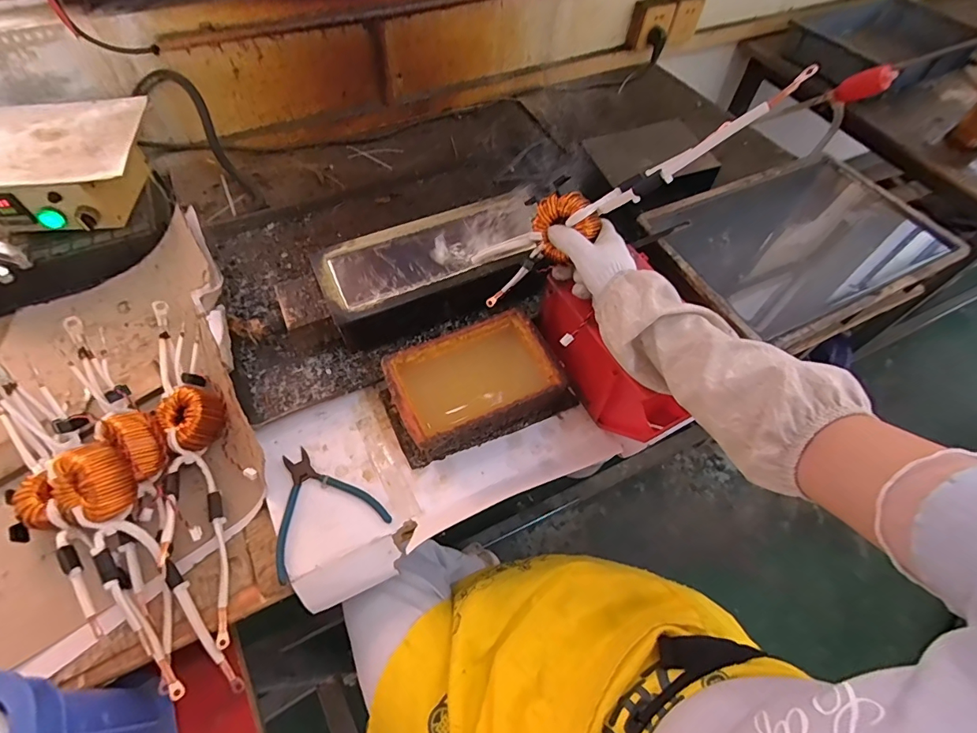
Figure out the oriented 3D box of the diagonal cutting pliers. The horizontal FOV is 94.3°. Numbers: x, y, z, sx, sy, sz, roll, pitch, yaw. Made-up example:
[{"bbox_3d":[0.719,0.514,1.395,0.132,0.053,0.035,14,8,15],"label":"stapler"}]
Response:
[{"bbox_3d":[-0.199,0.153,0.528,0.125,0.006,0.133,-25,62,-17],"label":"diagonal cutting pliers"}]

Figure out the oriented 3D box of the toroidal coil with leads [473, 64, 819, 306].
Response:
[{"bbox_3d":[0.125,-0.182,0.511,0.056,0.375,0.064,35,51,-32],"label":"toroidal coil with leads"}]

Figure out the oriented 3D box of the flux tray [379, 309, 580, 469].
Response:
[{"bbox_3d":[-0.016,0.022,0.579,0.228,0.065,0.136,-20,61,-14],"label":"flux tray"}]

